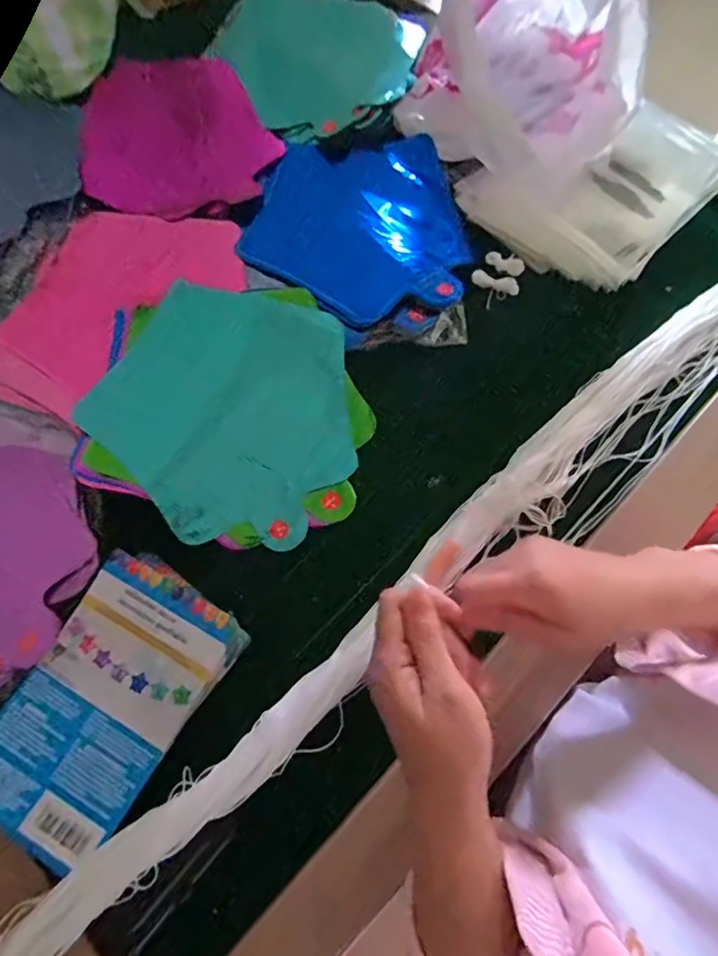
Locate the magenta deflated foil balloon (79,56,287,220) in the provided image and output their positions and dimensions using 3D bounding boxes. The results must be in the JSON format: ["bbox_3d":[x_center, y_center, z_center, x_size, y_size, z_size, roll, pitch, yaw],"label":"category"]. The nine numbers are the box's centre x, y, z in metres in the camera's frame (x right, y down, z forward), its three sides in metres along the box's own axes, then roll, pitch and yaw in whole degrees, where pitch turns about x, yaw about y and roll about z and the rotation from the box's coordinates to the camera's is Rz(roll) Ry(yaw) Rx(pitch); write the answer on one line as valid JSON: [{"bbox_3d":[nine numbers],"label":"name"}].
[{"bbox_3d":[-0.208,-0.379,0.554,0.194,0.011,0.242,-27,72,-9],"label":"magenta deflated foil balloon"}]

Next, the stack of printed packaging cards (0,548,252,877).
[{"bbox_3d":[-0.176,0.153,0.359,0.114,0.022,0.182,31,72,11],"label":"stack of printed packaging cards"}]

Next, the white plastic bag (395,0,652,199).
[{"bbox_3d":[0.173,-0.437,0.498,0.231,0.149,0.221,42,75,14],"label":"white plastic bag"}]

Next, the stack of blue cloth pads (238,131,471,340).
[{"bbox_3d":[0.002,-0.257,0.514,0.213,0.017,0.228,11,70,5],"label":"stack of blue cloth pads"}]

